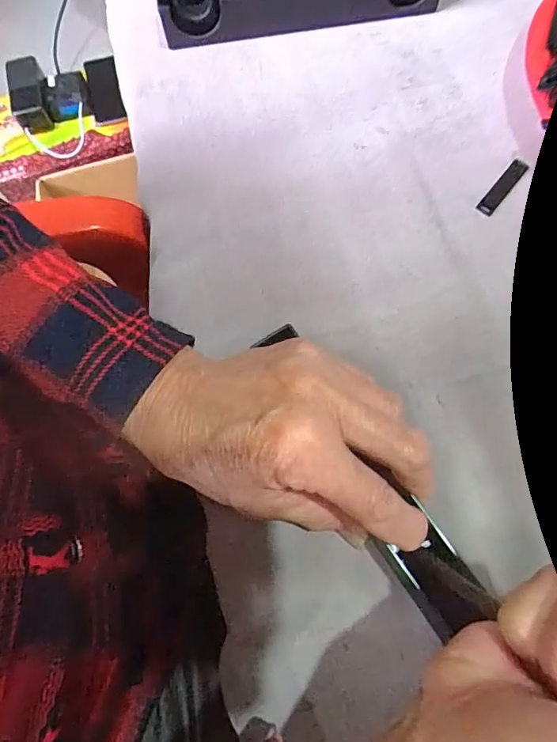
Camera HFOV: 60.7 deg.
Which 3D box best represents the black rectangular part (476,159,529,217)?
[{"bbox_3d":[0.139,-0.114,0.295,0.010,0.004,0.045,38,76,14],"label":"black rectangular part"}]

